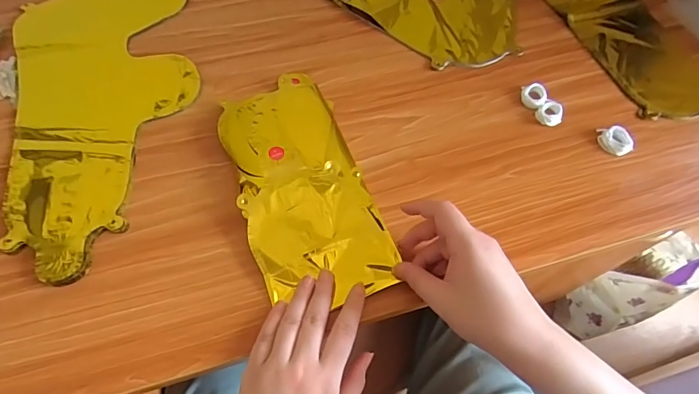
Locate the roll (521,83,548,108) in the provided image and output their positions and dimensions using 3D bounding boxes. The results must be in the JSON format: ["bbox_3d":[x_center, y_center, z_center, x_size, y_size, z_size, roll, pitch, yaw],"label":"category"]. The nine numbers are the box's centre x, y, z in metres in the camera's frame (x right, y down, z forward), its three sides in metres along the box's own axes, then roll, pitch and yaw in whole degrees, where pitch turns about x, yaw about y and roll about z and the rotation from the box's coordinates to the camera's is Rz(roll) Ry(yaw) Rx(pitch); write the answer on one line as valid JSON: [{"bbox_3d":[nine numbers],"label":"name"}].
[{"bbox_3d":[0.218,-0.119,0.489,0.028,0.010,0.028,1,62,-2],"label":"roll"}]

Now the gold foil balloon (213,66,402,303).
[{"bbox_3d":[-0.051,-0.021,0.419,0.120,0.023,0.252,-17,64,-11],"label":"gold foil balloon"}]

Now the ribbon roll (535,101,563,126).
[{"bbox_3d":[0.231,-0.096,0.478,0.033,0.008,0.028,-39,70,-20],"label":"ribbon roll"}]

